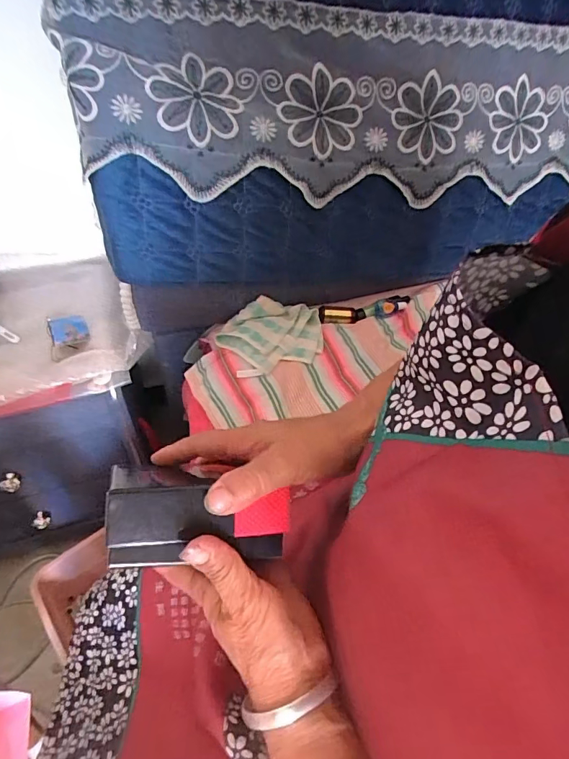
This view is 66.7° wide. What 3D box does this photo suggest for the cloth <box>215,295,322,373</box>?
[{"bbox_3d":[-0.021,-0.070,0.669,0.164,0.044,0.131,-5,46,-6],"label":"cloth"}]

